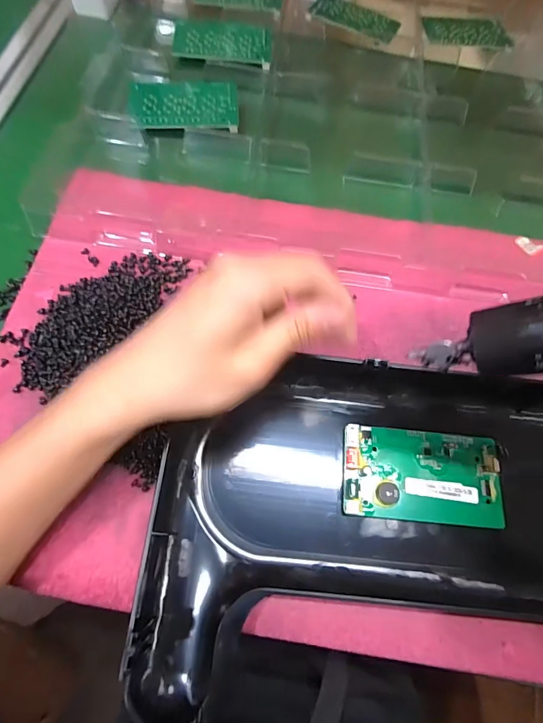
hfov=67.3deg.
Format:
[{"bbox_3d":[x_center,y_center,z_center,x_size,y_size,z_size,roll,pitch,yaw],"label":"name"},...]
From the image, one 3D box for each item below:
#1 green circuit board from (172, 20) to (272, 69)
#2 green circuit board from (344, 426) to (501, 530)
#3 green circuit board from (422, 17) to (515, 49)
[{"bbox_3d":[-0.052,-0.350,0.444,0.104,0.008,0.064,1,70,-4],"label":"green circuit board"},{"bbox_3d":[0.103,0.077,0.278,0.106,0.011,0.060,6,69,-2],"label":"green circuit board"},{"bbox_3d":[0.234,-0.398,0.491,0.107,0.007,0.052,-10,72,-13],"label":"green circuit board"}]

